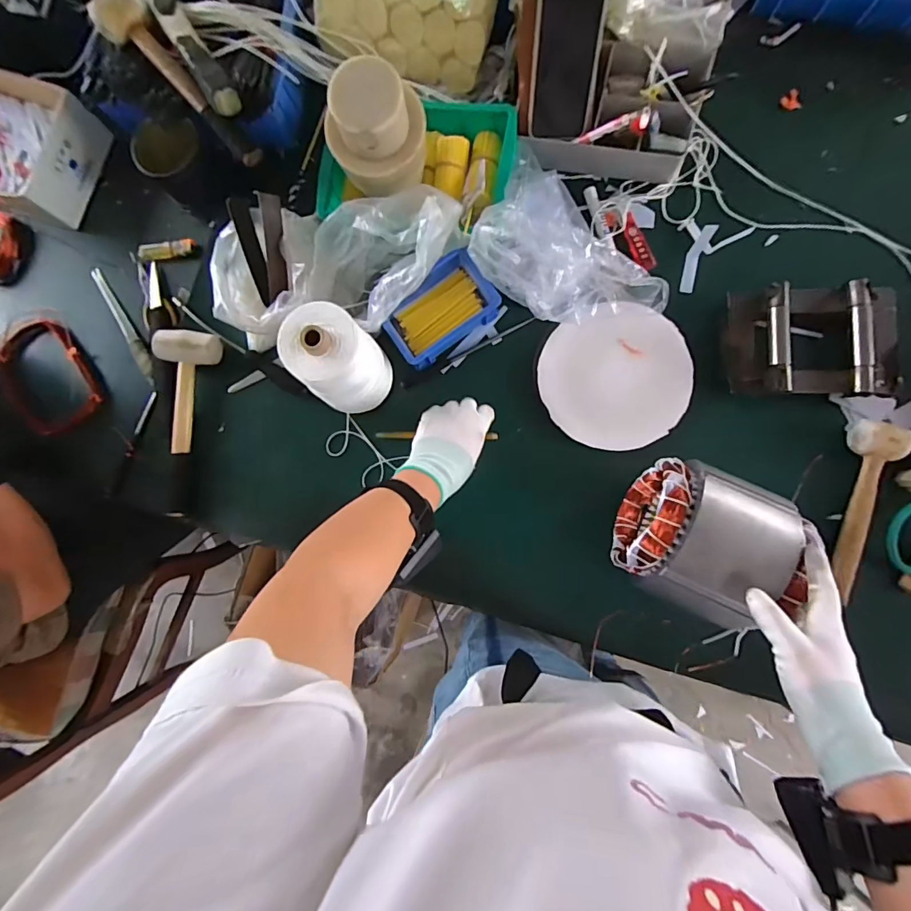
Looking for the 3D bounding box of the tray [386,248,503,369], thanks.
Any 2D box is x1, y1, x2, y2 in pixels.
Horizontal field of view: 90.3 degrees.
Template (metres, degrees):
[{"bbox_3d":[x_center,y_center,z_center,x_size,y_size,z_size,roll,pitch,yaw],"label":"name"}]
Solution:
[{"bbox_3d":[-0.021,-0.196,0.619,0.148,0.046,0.093,-36,84,2],"label":"tray"}]

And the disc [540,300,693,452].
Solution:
[{"bbox_3d":[0.212,-0.104,0.604,0.188,0.022,0.185,0,87,5],"label":"disc"}]

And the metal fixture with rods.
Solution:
[{"bbox_3d":[0.448,-0.144,0.572,0.203,0.055,0.133,1,87,5],"label":"metal fixture with rods"}]

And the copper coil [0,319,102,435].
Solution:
[{"bbox_3d":[-0.604,-0.116,0.658,0.114,0.024,0.184,-28,85,3],"label":"copper coil"}]

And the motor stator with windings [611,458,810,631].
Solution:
[{"bbox_3d":[0.275,0.097,0.512,0.147,0.135,0.147,25,88,6],"label":"motor stator with windings"}]

